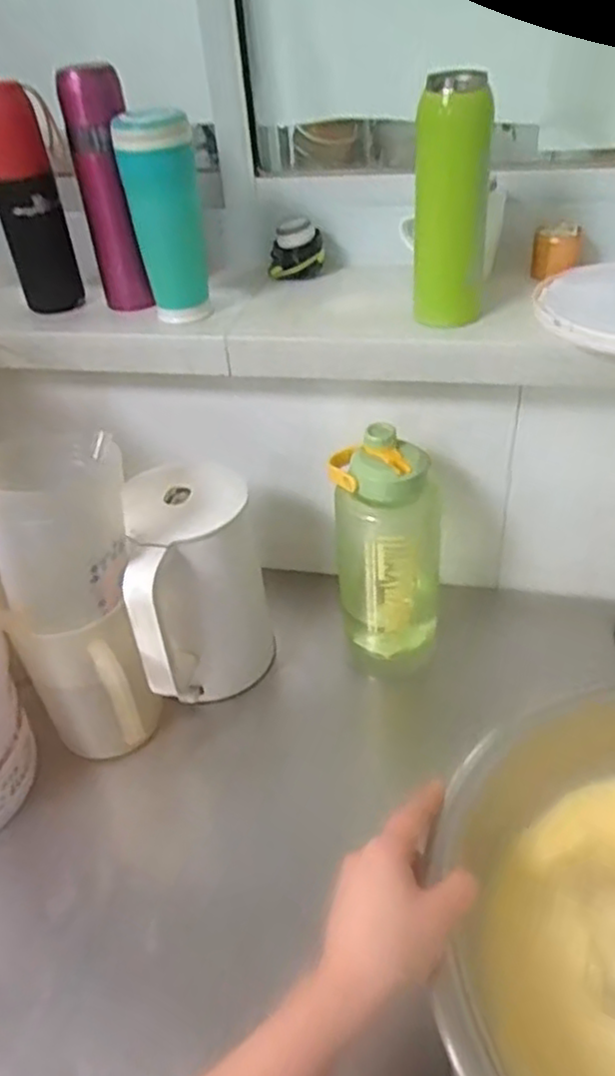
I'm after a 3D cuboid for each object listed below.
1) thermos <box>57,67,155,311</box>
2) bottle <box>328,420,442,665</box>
[{"bbox_3d":[-0.203,-0.354,0.766,0.064,0.227,0.058,-14,40,-11],"label":"thermos"},{"bbox_3d":[0.087,0.020,0.800,0.114,0.270,0.092,2,39,9],"label":"bottle"}]

